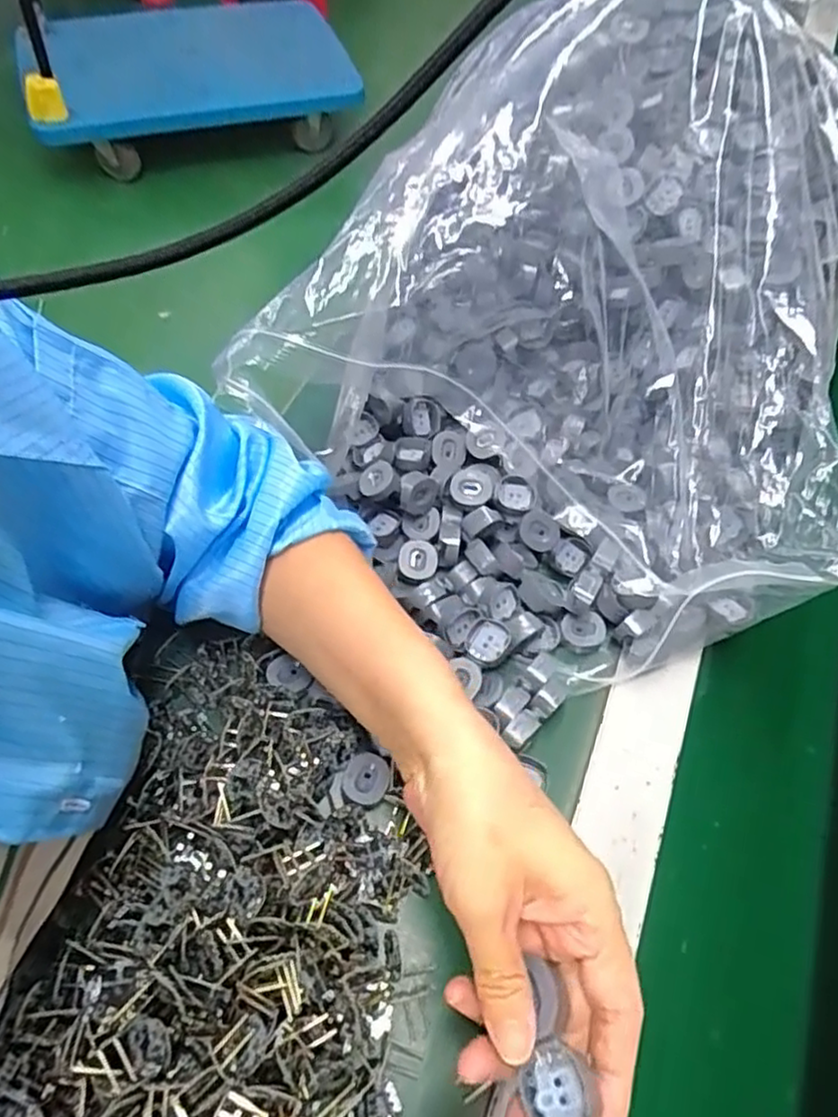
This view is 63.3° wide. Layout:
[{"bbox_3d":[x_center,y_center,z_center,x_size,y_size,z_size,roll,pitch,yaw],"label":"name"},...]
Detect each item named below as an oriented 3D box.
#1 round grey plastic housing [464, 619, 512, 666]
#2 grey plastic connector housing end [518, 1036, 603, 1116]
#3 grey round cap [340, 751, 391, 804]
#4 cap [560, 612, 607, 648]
[{"bbox_3d":[0.041,0.051,0.414,0.026,0.010,0.027,35,63,16],"label":"round grey plastic housing"},{"bbox_3d":[0.050,0.195,0.248,0.026,0.011,0.025,36,66,17],"label":"grey plastic connector housing end"},{"bbox_3d":[-0.031,0.124,0.384,0.027,0.012,0.027,2,59,-3],"label":"grey round cap"},{"bbox_3d":[0.108,0.046,0.438,0.031,0.007,0.021,-8,60,-9],"label":"cap"}]

